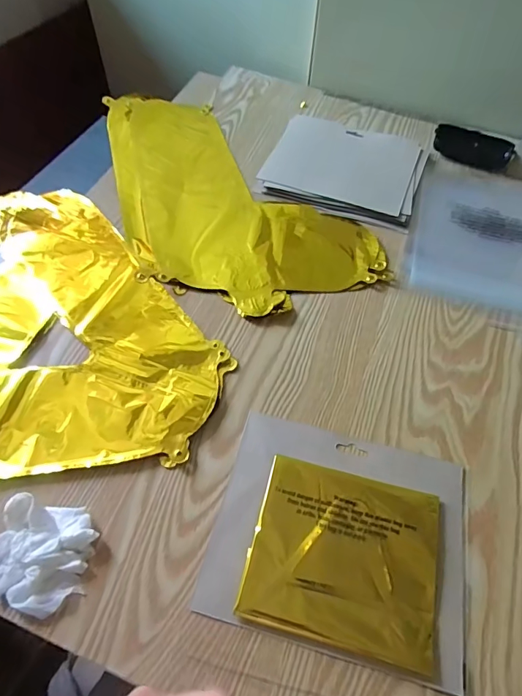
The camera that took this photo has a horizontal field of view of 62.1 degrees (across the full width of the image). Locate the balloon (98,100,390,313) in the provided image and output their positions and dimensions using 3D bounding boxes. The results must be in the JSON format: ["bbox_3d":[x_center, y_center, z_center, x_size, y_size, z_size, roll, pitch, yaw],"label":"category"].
[{"bbox_3d":[-0.068,-0.196,0.552,0.224,0.015,0.436,-32,64,-22],"label":"balloon"}]

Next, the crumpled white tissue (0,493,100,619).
[{"bbox_3d":[-0.168,0.152,0.322,0.078,0.021,0.071,14,57,6],"label":"crumpled white tissue"}]

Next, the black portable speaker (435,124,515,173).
[{"bbox_3d":[0.307,-0.291,0.628,0.111,0.029,0.037,27,59,14],"label":"black portable speaker"}]

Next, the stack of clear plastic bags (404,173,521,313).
[{"bbox_3d":[0.301,-0.142,0.548,0.214,0.008,0.245,15,57,7],"label":"stack of clear plastic bags"}]

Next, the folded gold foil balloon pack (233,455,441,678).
[{"bbox_3d":[0.065,0.158,0.336,0.139,0.009,0.122,14,57,6],"label":"folded gold foil balloon pack"}]

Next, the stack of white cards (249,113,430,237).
[{"bbox_3d":[0.115,-0.249,0.599,0.205,0.012,0.187,16,57,8],"label":"stack of white cards"}]

